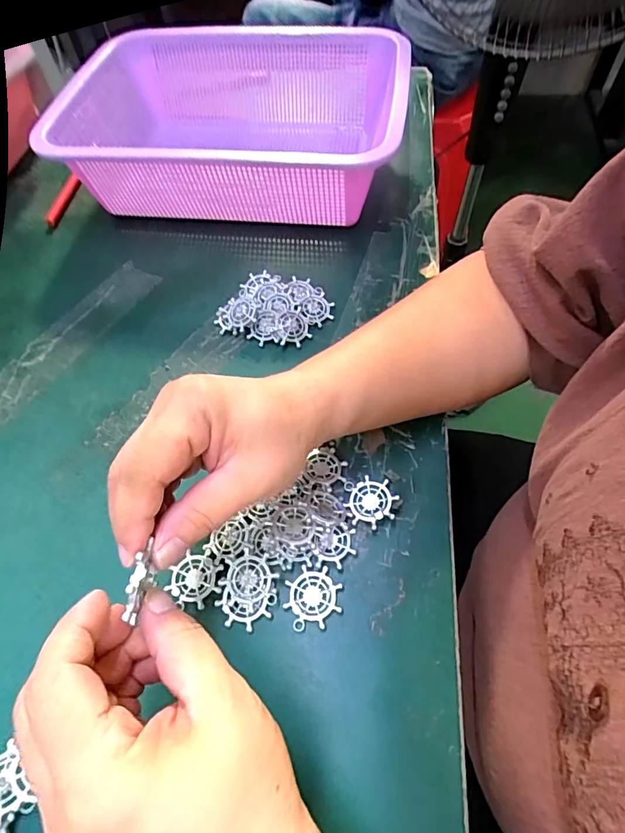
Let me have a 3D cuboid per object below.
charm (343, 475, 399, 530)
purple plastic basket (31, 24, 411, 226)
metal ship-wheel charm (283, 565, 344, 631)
[{"bbox_3d":[0.034,0.052,0.279,0.032,0.004,0.030,-7,57,10],"label":"charm"},{"bbox_3d":[-0.067,-0.270,0.431,0.283,0.089,0.217,6,61,8],"label":"purple plastic basket"},{"bbox_3d":[0.000,0.101,0.255,0.030,0.005,0.032,2,60,5],"label":"metal ship-wheel charm"}]

